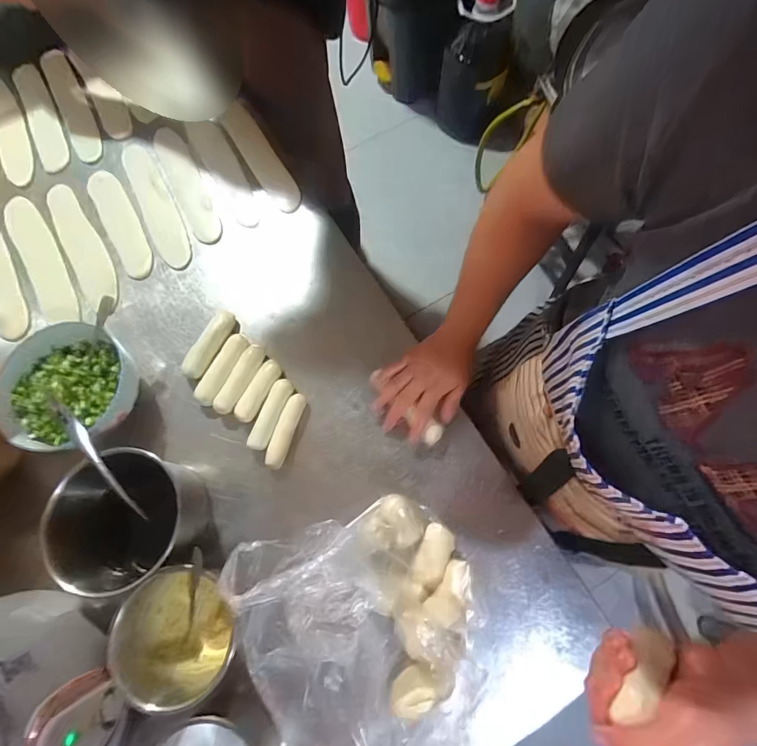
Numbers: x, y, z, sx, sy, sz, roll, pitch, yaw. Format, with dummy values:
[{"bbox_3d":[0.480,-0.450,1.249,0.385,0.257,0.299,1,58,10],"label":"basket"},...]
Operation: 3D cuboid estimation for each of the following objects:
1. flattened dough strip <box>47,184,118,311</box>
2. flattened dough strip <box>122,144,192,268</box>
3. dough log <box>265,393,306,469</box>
[{"bbox_3d":[-0.502,-0.222,0.676,0.065,0.005,0.268,-37,73,5],"label":"flattened dough strip"},{"bbox_3d":[-0.384,-0.292,0.684,0.058,0.009,0.281,-27,73,-6],"label":"flattened dough strip"},{"bbox_3d":[-0.127,0.081,0.555,0.025,0.026,0.103,16,74,7],"label":"dough log"}]

